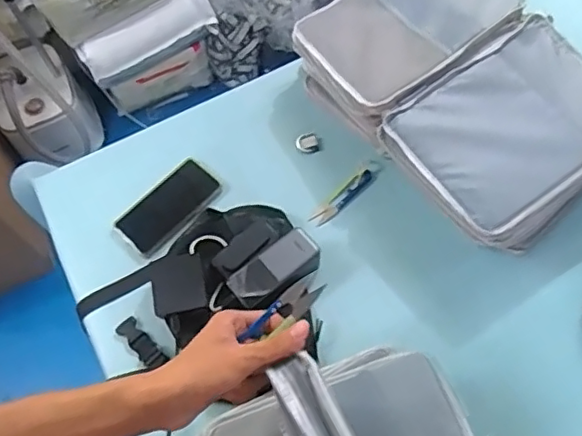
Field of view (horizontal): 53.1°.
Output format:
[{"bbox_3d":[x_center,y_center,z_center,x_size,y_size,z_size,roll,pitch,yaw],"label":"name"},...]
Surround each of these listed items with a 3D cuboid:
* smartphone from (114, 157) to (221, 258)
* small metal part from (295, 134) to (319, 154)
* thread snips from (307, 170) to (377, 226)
[{"bbox_3d":[-0.182,-0.017,0.877,0.086,0.013,0.158,39,72,20],"label":"smartphone"},{"bbox_3d":[0.026,-0.119,0.935,0.035,0.009,0.032,-9,63,-1],"label":"small metal part"},{"bbox_3d":[0.081,-0.032,0.884,0.125,0.006,0.027,-41,68,-16],"label":"thread snips"}]

